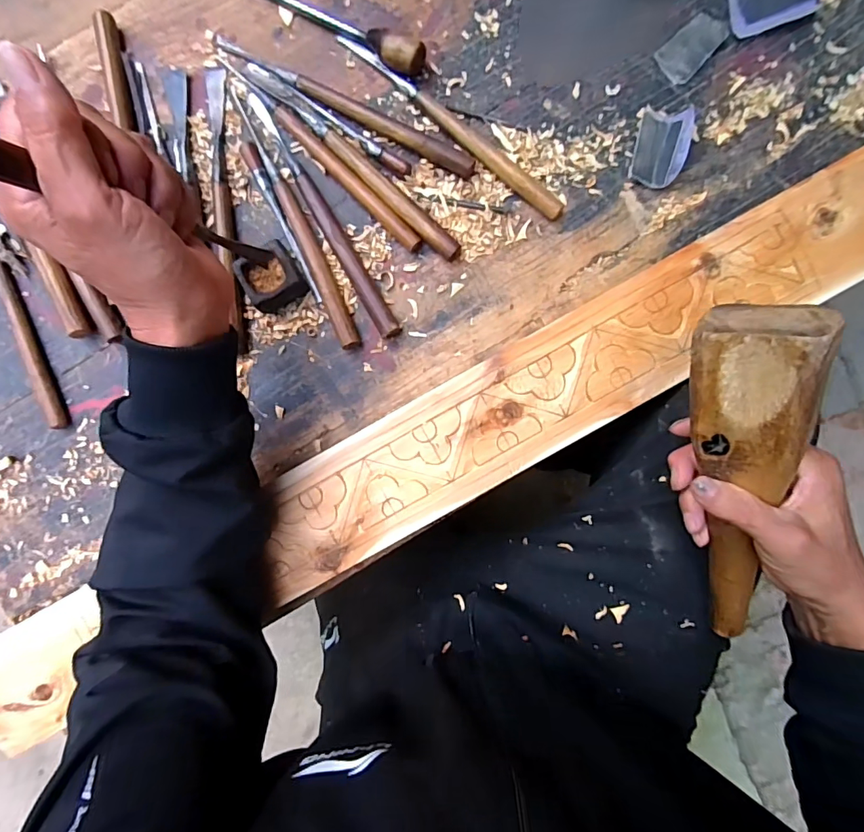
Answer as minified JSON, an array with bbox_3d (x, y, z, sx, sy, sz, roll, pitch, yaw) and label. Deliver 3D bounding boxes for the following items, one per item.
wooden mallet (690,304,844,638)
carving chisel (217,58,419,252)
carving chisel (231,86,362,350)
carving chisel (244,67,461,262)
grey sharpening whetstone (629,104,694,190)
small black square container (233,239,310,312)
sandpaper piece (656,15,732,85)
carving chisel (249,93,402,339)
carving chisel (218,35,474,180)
[{"bbox_3d":[0.215,0.058,0.321,0.046,0.063,0.274,-38,126,-32],"label":"wooden mallet"},{"bbox_3d":[-0.098,-0.230,0.409,0.231,0.010,0.017,44,91,0],"label":"carving chisel"},{"bbox_3d":[-0.119,-0.173,0.410,0.016,0.018,0.241,-24,91,0],"label":"carving chisel"},{"bbox_3d":[-0.070,-0.224,0.411,0.244,0.014,0.018,42,91,0],"label":"carving chisel"},{"bbox_3d":[0.201,-0.237,0.407,0.041,0.018,0.066,15,91,0],"label":"grey sharpening whetstone"},{"bbox_3d":[-0.140,-0.121,0.408,0.047,0.027,0.044,-31,90,0],"label":"small black square container"},{"bbox_3d":[0.229,-0.326,0.412,0.035,0.004,0.064,43,91,0],"label":"sandpaper piece"},{"bbox_3d":[-0.097,-0.175,0.410,0.019,0.017,0.242,-32,90,1],"label":"carving chisel"},{"bbox_3d":[-0.076,-0.275,0.410,0.250,0.011,0.018,28,91,0],"label":"carving chisel"}]

